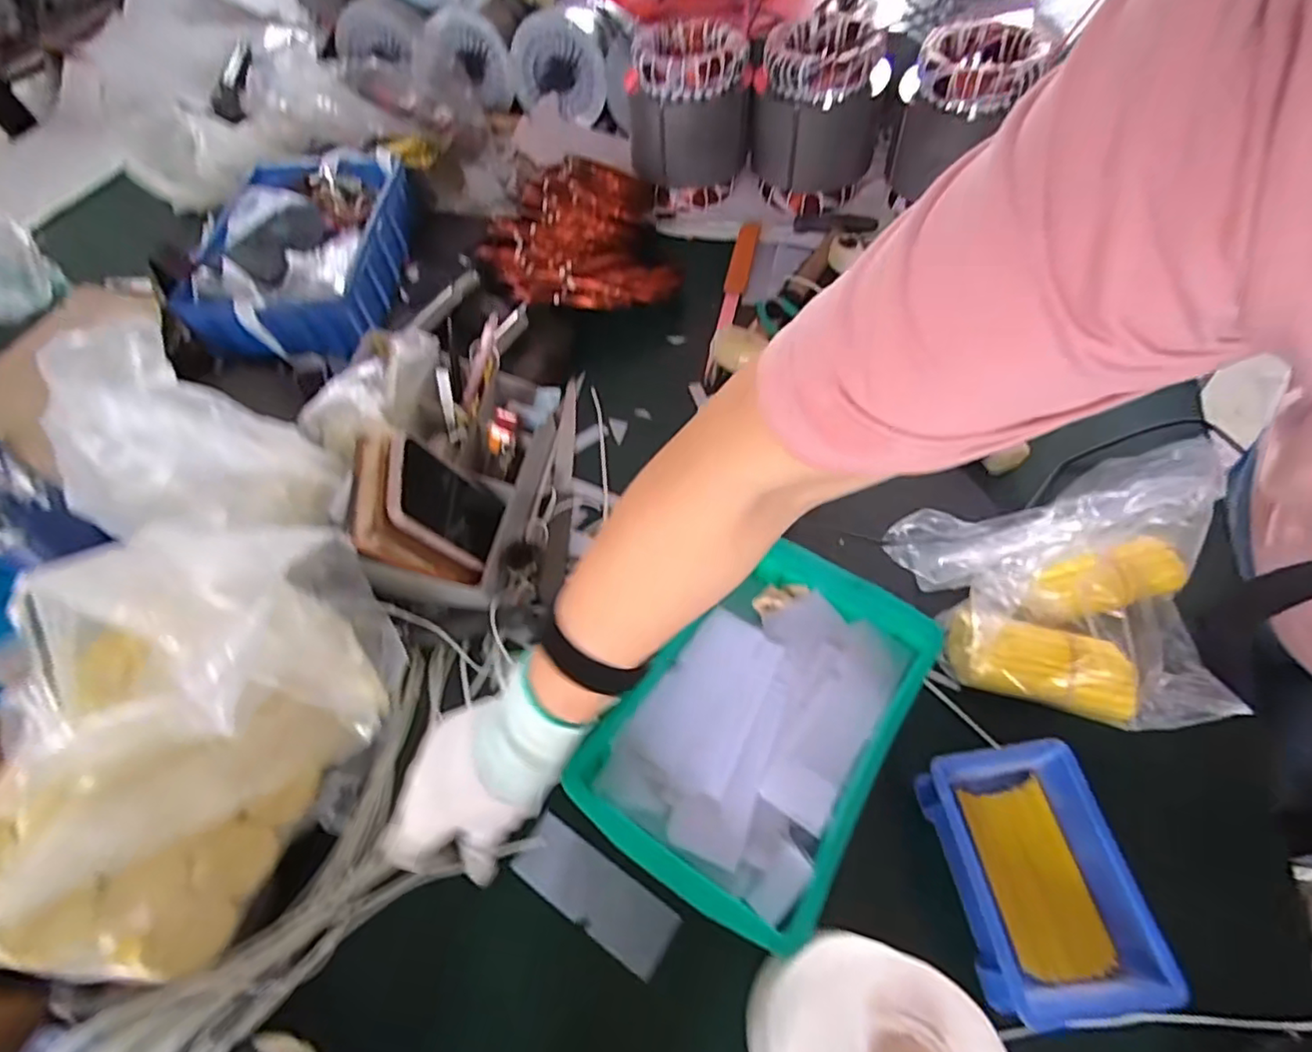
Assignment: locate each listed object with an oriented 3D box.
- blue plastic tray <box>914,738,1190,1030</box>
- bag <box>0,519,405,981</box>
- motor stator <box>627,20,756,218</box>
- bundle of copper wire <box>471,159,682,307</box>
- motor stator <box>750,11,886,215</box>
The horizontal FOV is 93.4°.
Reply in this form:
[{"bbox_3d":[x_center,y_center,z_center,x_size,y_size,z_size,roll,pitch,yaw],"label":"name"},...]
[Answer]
[{"bbox_3d":[0.242,0.228,0.408,0.107,0.062,0.150,-10,59,-3],"label":"blue plastic tray"},{"bbox_3d":[-0.297,0.123,0.387,0.160,0.162,0.267,16,62,13],"label":"bag"},{"bbox_3d":[0.043,-0.562,0.839,0.154,0.168,0.145,-12,59,-4],"label":"motor stator"},{"bbox_3d":[-0.106,-0.360,0.783,0.231,0.071,0.285,-12,59,-4],"label":"bundle of copper wire"},{"bbox_3d":[0.201,-0.531,0.800,0.142,0.171,0.143,-15,60,-5],"label":"motor stator"}]

